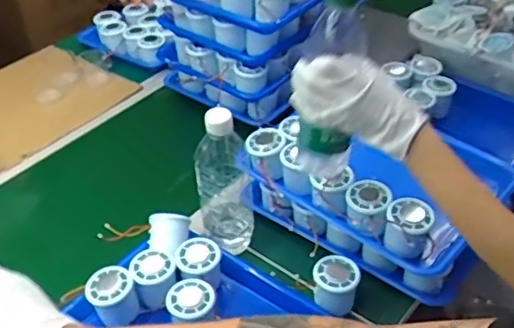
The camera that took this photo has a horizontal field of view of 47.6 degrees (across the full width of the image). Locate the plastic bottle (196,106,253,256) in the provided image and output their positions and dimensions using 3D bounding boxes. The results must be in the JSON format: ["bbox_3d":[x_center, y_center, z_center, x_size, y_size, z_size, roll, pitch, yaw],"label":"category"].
[{"bbox_3d":[-0.046,0.021,0.764,0.067,0.221,0.069,-5,41,0],"label":"plastic bottle"}]

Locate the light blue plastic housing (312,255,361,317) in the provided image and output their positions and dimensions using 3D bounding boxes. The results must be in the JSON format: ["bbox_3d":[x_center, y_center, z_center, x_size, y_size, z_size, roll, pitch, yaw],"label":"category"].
[{"bbox_3d":[0.099,0.151,0.732,0.058,0.042,0.057,8,43,14],"label":"light blue plastic housing"}]

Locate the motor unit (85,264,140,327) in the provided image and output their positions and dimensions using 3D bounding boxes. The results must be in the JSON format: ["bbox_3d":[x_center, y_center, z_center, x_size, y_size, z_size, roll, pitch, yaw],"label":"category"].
[{"bbox_3d":[-0.179,0.166,0.726,0.058,0.048,0.060,-19,43,-15],"label":"motor unit"}]

